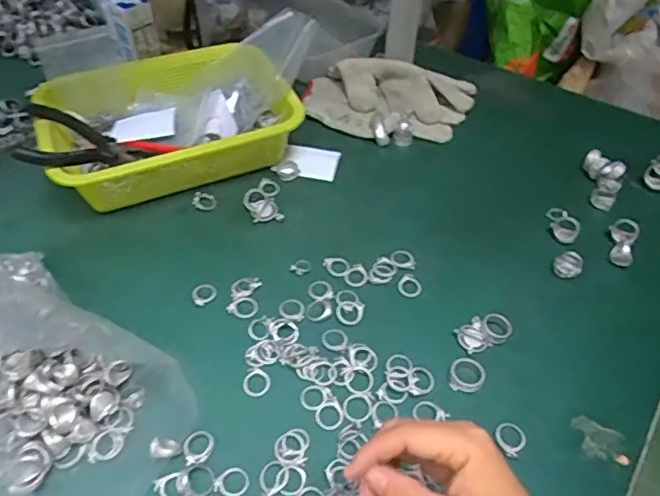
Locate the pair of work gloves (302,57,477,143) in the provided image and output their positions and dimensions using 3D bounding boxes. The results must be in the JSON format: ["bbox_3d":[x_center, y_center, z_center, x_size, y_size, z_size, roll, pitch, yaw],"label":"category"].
[{"bbox_3d":[0.081,-0.191,0.714,0.223,0.037,0.125,-2,48,-4],"label":"pair of work gloves"}]

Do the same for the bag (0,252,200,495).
[{"bbox_3d":[-0.245,0.096,0.441,0.281,0.055,0.182,21,51,16],"label":"bag"}]

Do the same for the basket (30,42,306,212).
[{"bbox_3d":[-0.184,-0.149,0.649,0.268,0.073,0.186,-17,51,-16],"label":"basket"}]

